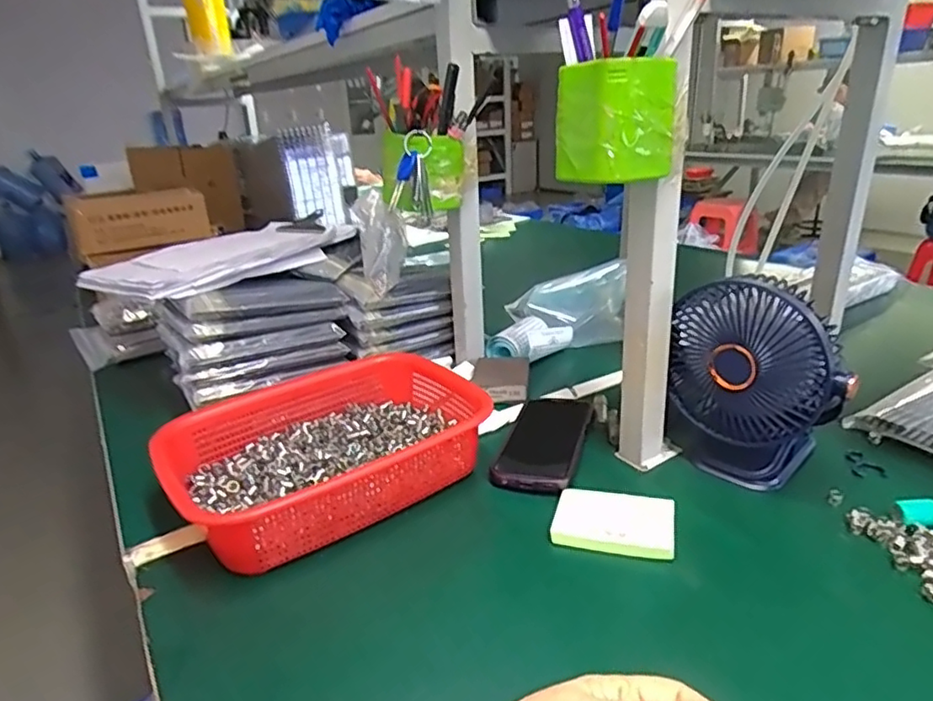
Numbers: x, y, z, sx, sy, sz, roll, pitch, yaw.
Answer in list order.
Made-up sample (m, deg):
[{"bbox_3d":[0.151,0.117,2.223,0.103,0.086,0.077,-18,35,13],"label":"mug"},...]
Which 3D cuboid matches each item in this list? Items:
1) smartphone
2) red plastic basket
[{"bbox_3d":[0.080,0.090,0.615,0.077,0.012,0.161,5,23,20],"label":"smartphone"},{"bbox_3d":[-0.122,0.089,0.575,0.290,0.066,0.213,-19,26,-34],"label":"red plastic basket"}]

